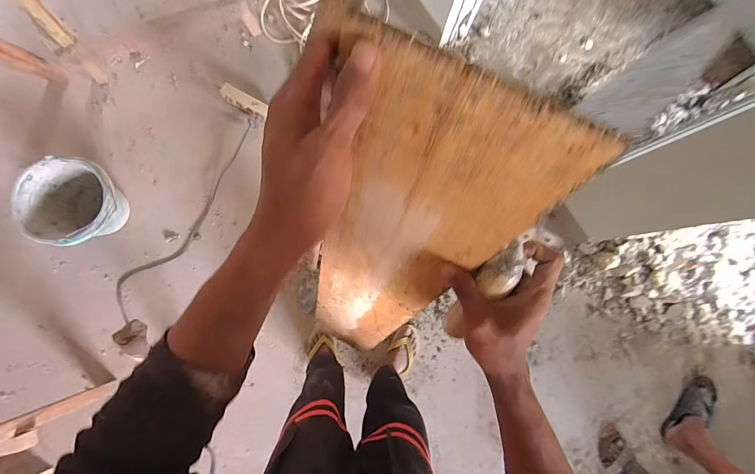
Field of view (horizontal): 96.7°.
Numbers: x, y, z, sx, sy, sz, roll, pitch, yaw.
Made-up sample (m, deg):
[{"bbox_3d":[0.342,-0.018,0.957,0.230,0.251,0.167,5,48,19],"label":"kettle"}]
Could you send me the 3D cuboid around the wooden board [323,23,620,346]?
[{"bbox_3d":[-0.010,0.063,0.443,0.142,0.657,0.014,24,63,0],"label":"wooden board"}]

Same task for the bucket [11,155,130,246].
[{"bbox_3d":[-0.969,-0.096,1.115,0.267,0.218,0.256,0,84,-3],"label":"bucket"}]

